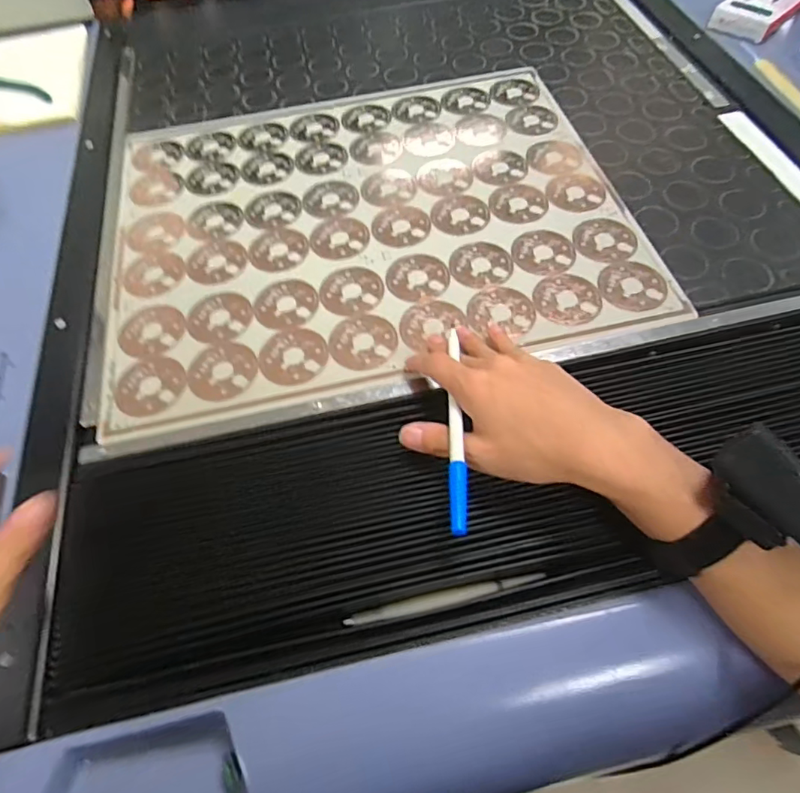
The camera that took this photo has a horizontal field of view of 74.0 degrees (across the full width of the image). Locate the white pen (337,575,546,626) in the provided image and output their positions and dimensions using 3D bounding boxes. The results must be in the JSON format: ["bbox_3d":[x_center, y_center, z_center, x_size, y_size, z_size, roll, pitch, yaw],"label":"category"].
[{"bbox_3d":[0.030,0.135,0.355,0.133,0.005,0.010,-12,60,-4],"label":"white pen"}]

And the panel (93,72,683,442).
[{"bbox_3d":[-0.034,-0.181,0.530,0.486,0.005,0.393,-12,60,-4],"label":"panel"}]

